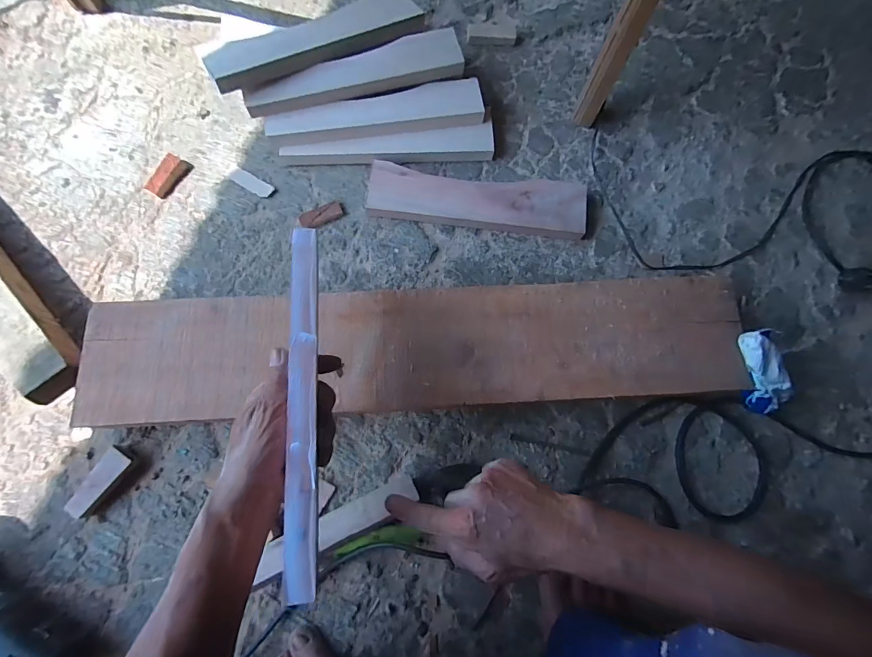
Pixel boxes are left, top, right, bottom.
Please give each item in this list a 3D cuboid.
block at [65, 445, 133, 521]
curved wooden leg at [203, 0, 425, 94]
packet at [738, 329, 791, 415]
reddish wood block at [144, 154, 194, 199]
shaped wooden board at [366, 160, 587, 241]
[{"bbox_3d":[-0.416,0.191,0.513,0.028,0.029,0.081,29,77,6],"label":"block"},{"bbox_3d":[-0.169,-0.424,0.598,0.322,0.037,0.082,-29,78,-8],"label":"curved wooden leg"},{"bbox_3d":[0.400,0.055,0.501,0.048,0.043,0.129,-33,115,-9],"label":"packet"},{"bbox_3d":[-0.407,-0.232,0.623,0.034,0.020,0.069,33,77,7],"label":"reddish wood block"},{"bbox_3d":[0.062,-0.196,0.625,0.321,0.028,0.080,7,76,1],"label":"shaped wooden board"}]

